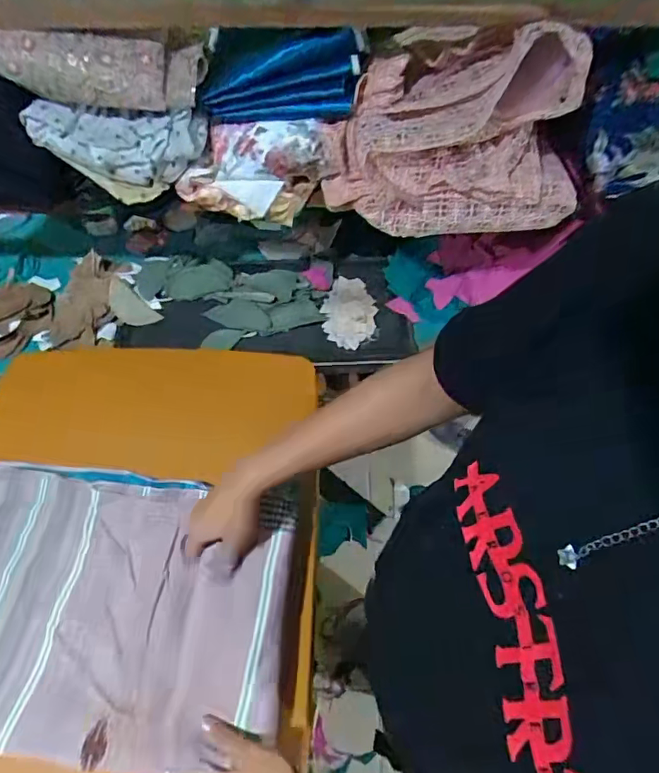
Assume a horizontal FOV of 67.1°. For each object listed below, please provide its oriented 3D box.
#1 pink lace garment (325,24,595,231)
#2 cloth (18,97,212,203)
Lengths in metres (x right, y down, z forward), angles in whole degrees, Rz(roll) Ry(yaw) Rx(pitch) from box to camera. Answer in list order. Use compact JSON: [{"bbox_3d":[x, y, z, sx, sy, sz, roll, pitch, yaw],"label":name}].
[{"bbox_3d":[0.162,-0.345,0.651,0.330,0.208,0.172,4,58,3],"label":"pink lace garment"},{"bbox_3d":[-0.267,-0.301,0.646,0.218,0.110,0.047,-1,57,-1],"label":"cloth"}]

